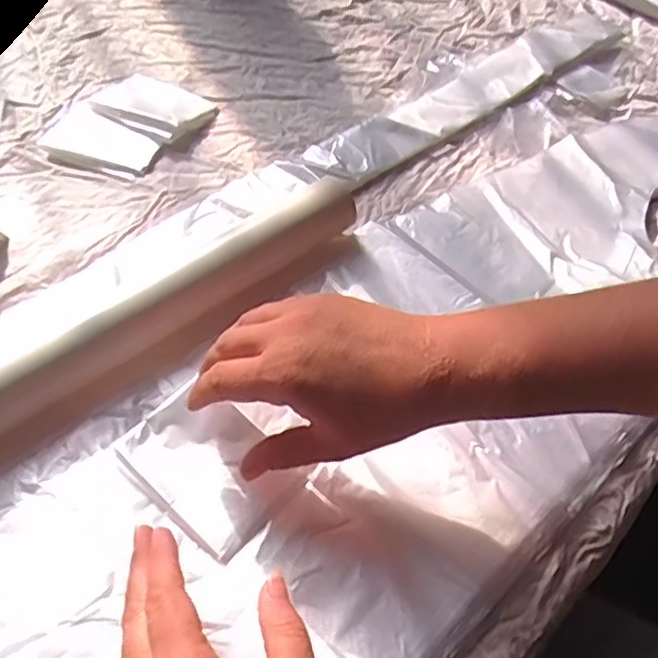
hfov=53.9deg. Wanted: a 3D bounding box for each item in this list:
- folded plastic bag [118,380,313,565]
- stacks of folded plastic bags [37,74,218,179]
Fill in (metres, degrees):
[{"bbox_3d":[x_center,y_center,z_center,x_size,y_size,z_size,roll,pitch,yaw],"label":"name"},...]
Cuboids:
[{"bbox_3d":[-0.065,0.075,0.356,0.087,0.013,0.065,36,59,21],"label":"folded plastic bag"},{"bbox_3d":[-0.166,-0.174,0.532,0.100,0.015,0.128,29,57,16],"label":"stacks of folded plastic bags"}]

